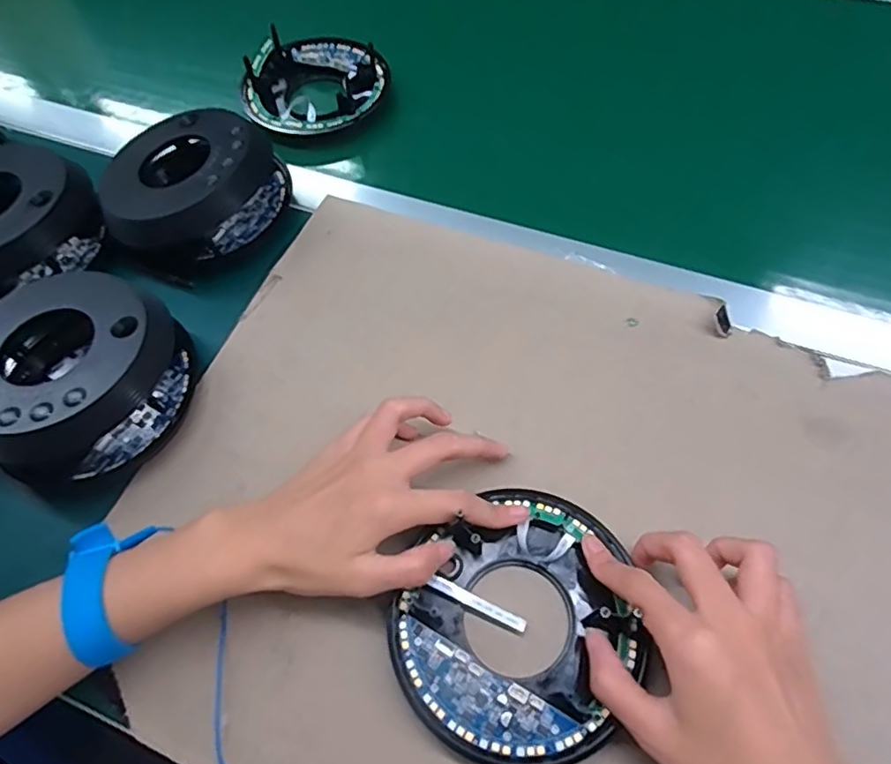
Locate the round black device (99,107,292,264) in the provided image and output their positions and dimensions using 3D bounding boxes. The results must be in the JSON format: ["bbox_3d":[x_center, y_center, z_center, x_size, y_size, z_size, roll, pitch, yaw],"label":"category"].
[{"bbox_3d":[-0.194,-0.147,0.440,0.117,0.063,0.123,-2,61,3],"label":"round black device"}]

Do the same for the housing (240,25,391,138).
[{"bbox_3d":[-0.117,-0.268,0.518,0.125,0.035,0.123,-16,62,-5],"label":"housing"}]

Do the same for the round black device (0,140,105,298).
[{"bbox_3d":[-0.319,-0.110,0.416,0.115,0.055,0.119,-2,61,3],"label":"round black device"}]

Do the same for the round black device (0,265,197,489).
[{"bbox_3d":[-0.225,-0.001,0.359,0.118,0.066,0.122,-2,61,3],"label":"round black device"}]

